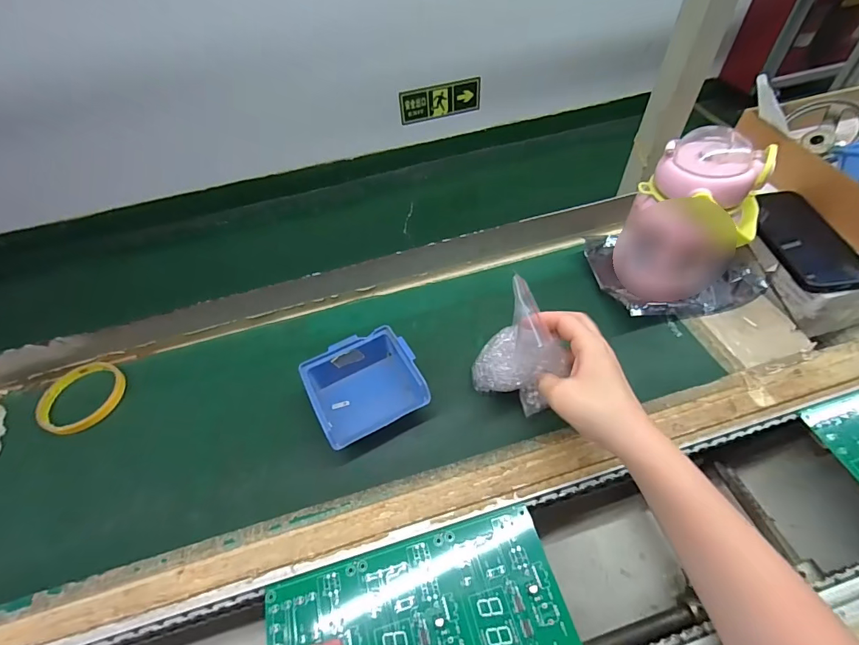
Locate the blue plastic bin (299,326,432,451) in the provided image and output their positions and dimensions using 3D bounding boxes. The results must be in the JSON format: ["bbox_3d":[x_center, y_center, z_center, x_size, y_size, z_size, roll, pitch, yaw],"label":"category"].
[{"bbox_3d":[-0.063,0.067,0.426,0.103,0.057,0.094,-26,53,-15],"label":"blue plastic bin"}]

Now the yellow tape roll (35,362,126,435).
[{"bbox_3d":[-0.385,0.081,0.468,0.086,0.012,0.085,-3,51,4],"label":"yellow tape roll"}]

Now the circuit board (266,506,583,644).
[{"bbox_3d":[-0.006,0.238,0.327,0.224,0.005,0.122,-15,52,-7],"label":"circuit board"}]

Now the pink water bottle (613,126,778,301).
[{"bbox_3d":[0.266,-0.104,0.437,0.106,0.154,0.080,27,58,24],"label":"pink water bottle"}]

